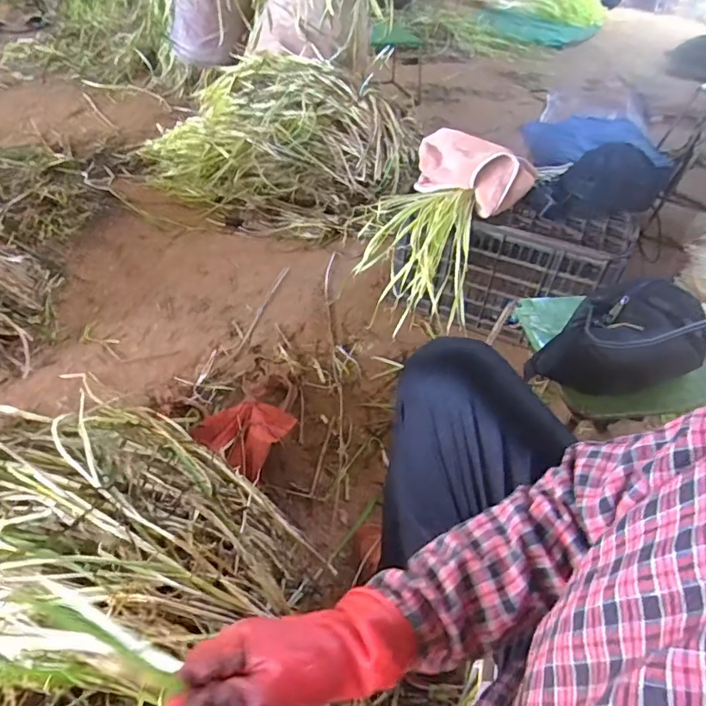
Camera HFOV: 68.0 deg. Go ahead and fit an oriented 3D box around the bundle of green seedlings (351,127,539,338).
[{"bbox_3d":[0.173,-0.249,1.082,0.260,0.279,0.346,23,48,18],"label":"bundle of green seedlings"}]

